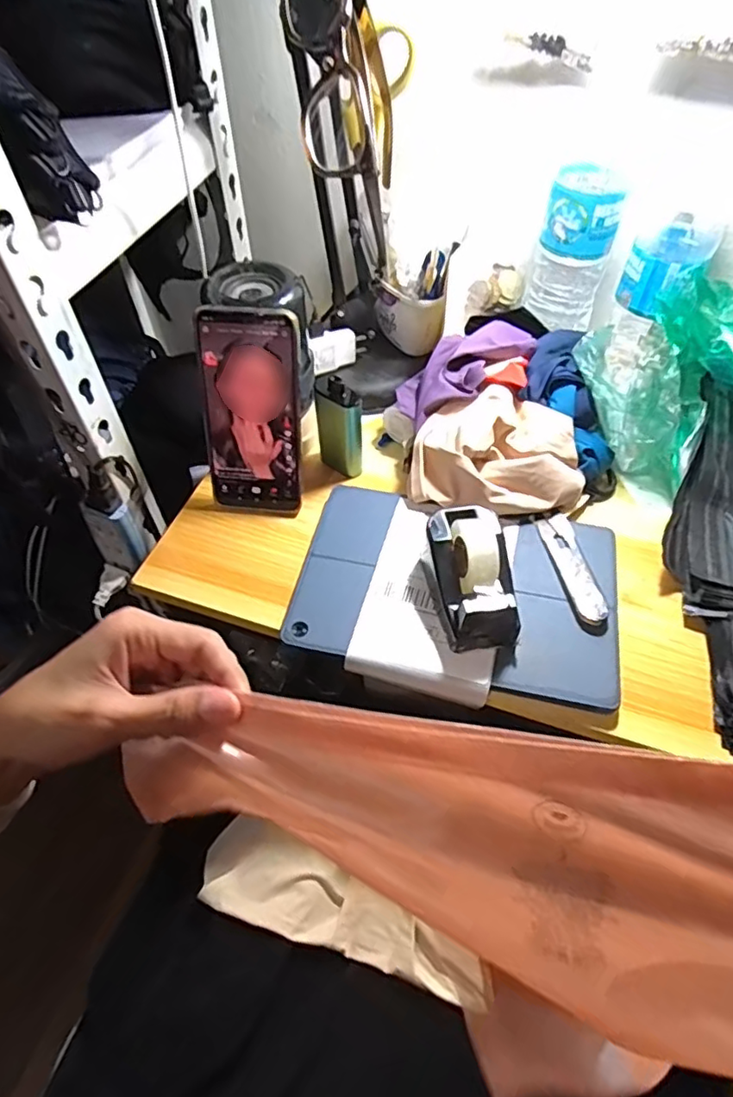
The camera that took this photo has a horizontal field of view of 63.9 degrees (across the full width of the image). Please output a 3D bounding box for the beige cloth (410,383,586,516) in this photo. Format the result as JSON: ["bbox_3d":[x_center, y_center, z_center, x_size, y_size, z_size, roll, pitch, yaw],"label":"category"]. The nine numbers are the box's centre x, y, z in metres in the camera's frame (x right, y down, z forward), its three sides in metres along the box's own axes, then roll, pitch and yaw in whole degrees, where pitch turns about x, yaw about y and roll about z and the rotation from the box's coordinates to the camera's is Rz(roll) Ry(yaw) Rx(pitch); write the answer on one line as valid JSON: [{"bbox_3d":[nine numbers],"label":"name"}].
[{"bbox_3d":[0.105,-0.078,0.490,0.133,0.062,0.093,-6,54,-4],"label":"beige cloth"}]

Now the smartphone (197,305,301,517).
[{"bbox_3d":[-0.091,-0.102,0.470,0.074,0.165,0.014,7,31,5],"label":"smartphone"}]

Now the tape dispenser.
[{"bbox_3d":[0.074,0.019,0.425,0.052,0.055,0.102,-7,54,-4],"label":"tape dispenser"}]

